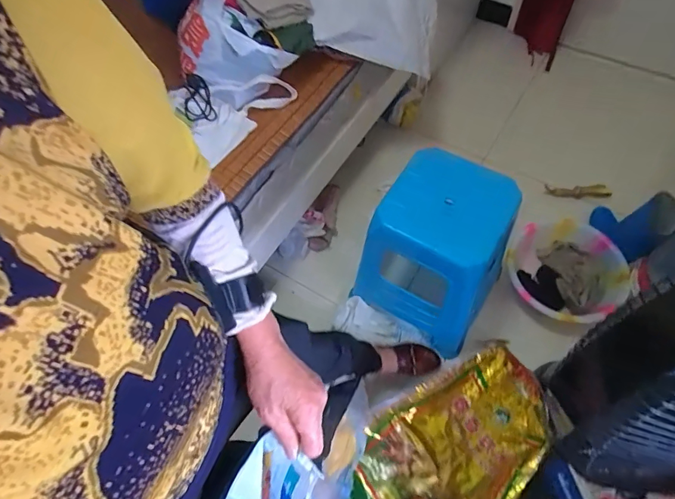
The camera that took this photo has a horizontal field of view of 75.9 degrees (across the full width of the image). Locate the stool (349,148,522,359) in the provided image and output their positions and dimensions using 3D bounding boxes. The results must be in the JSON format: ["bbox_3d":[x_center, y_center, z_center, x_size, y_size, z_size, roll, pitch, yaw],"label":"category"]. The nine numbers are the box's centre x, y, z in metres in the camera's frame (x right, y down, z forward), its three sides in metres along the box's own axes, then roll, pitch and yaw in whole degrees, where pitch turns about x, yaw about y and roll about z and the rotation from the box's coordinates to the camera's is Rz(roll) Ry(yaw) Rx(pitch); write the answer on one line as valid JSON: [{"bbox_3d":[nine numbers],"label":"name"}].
[{"bbox_3d":[0.263,0.033,1.186,0.324,0.473,0.325,28,66,18],"label":"stool"}]

